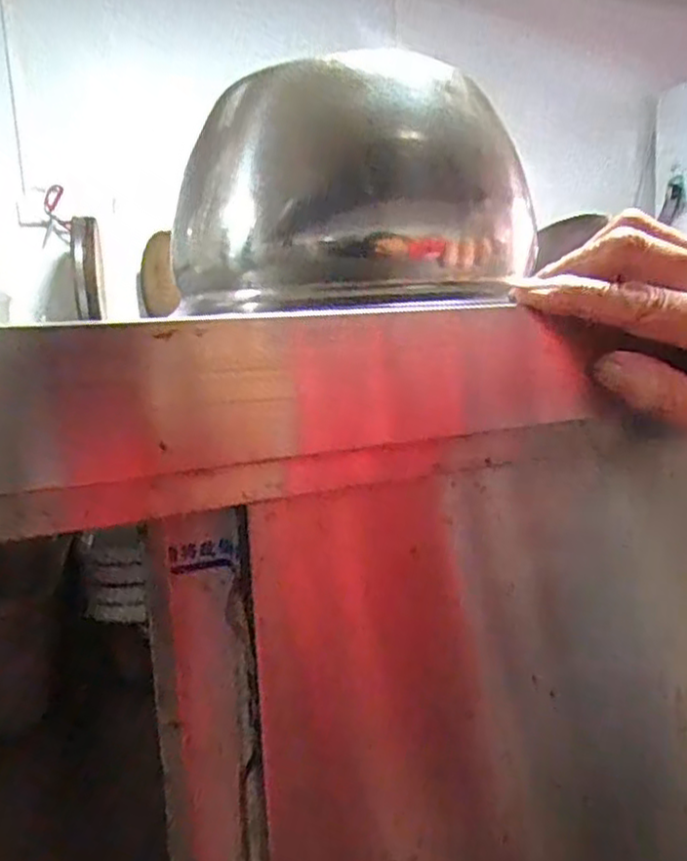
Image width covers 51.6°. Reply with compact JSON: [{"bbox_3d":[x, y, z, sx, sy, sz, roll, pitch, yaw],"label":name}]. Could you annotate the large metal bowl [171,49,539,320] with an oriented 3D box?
[{"bbox_3d":[0.006,-0.139,0.444,0.192,0.123,0.194,-3,8,0],"label":"large metal bowl"}]

